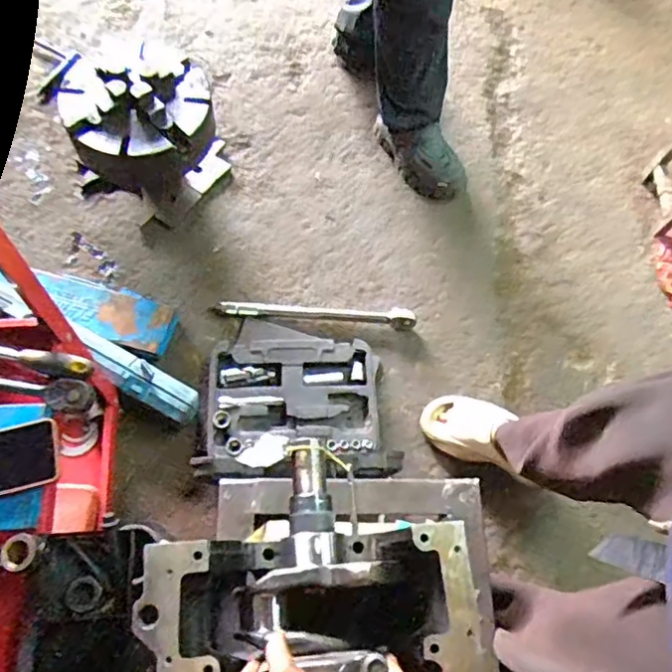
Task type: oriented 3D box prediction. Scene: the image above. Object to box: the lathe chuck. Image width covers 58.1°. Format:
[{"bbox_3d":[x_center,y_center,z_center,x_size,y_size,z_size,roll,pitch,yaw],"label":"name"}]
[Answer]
[{"bbox_3d":[-0.426,-0.446,1.317,0.314,0.272,0.280,35,68,10],"label":"lathe chuck"}]

